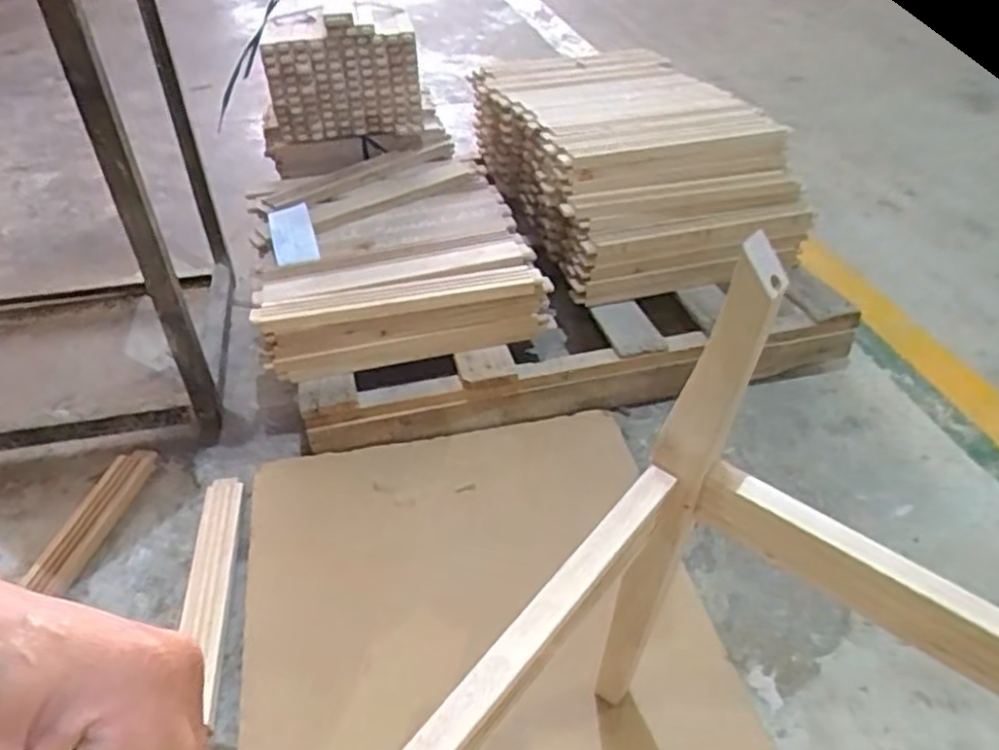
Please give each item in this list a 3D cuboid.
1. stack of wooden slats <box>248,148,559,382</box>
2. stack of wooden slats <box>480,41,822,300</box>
[{"bbox_3d":[-0.217,-0.247,1.399,0.480,0.130,0.620,-9,40,-10],"label":"stack of wooden slats"},{"bbox_3d":[0.263,-0.469,1.550,0.483,0.255,0.756,-13,41,-15],"label":"stack of wooden slats"}]

